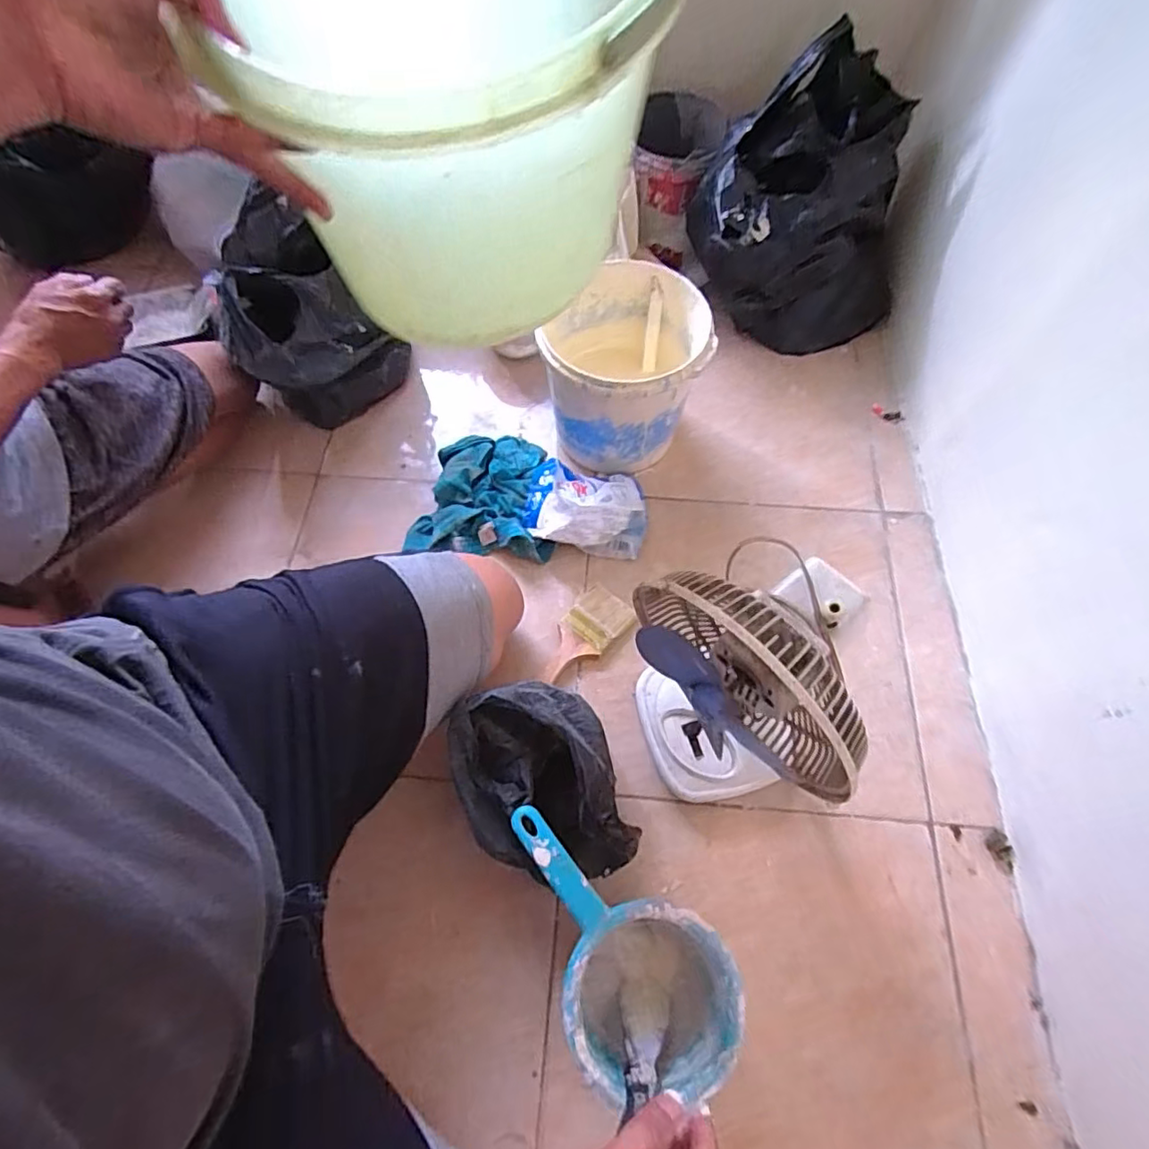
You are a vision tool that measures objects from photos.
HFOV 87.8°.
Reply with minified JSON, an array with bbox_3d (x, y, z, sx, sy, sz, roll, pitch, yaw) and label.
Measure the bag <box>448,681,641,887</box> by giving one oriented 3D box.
[{"bbox_3d":[-0.031,0.216,0.611,0.153,0.132,0.188,-21,65,-9],"label":"bag"}]

